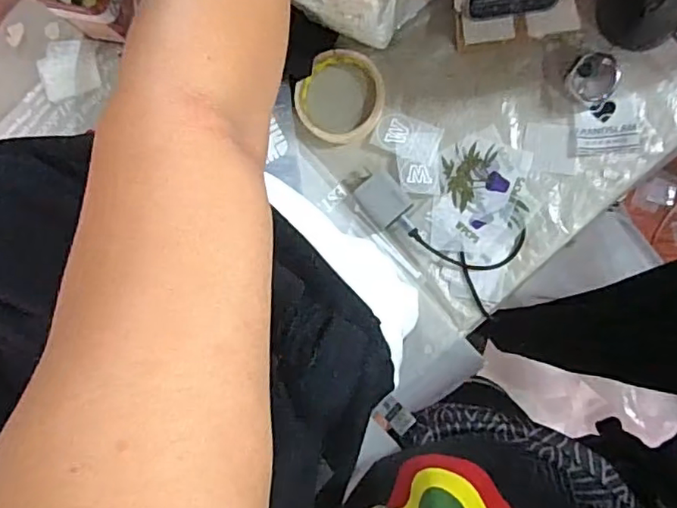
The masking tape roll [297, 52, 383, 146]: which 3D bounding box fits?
[{"bbox_3d":[0.002,-0.160,0.593,0.088,0.014,0.091,0,89,8],"label":"masking tape roll"}]

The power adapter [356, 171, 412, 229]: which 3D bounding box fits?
[{"bbox_3d":[0.046,-0.054,0.581,0.038,0.017,0.049,-41,84,6],"label":"power adapter"}]

